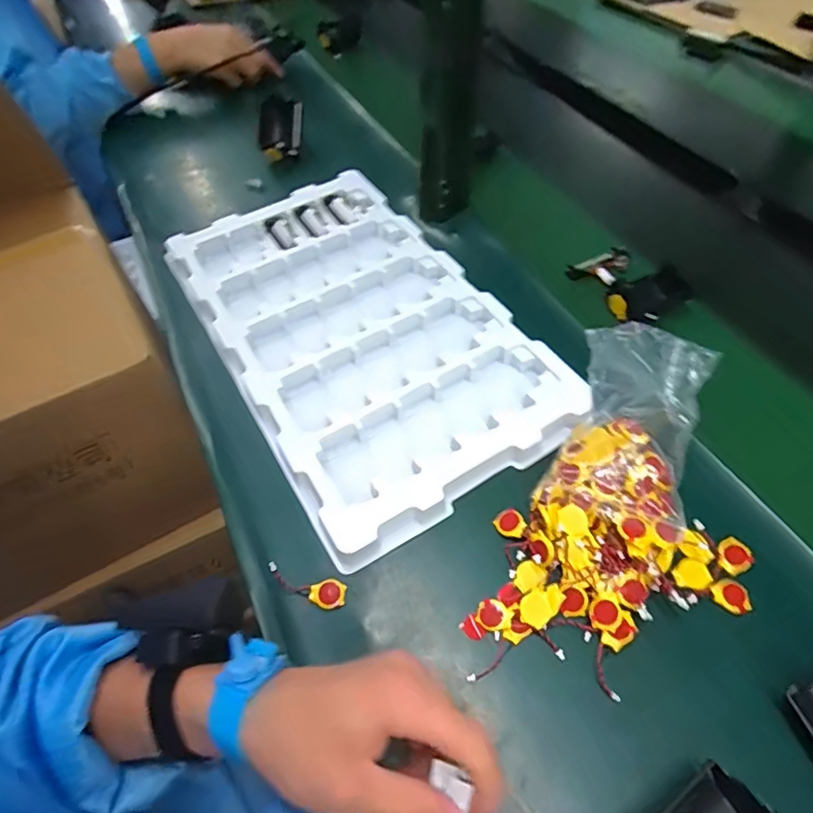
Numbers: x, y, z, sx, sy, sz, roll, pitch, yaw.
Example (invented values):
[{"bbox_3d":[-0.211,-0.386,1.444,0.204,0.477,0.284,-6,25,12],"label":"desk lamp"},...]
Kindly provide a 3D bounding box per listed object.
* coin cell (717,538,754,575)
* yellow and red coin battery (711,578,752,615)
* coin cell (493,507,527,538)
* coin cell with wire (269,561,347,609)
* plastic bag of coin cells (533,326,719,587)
[{"bbox_3d":[0.229,0.104,0.365,0.024,0.004,0.022,-1,54,2],"label":"coin cell"},{"bbox_3d":[0.218,0.127,0.350,0.023,0.004,0.022,-24,57,-14],"label":"yellow and red coin battery"},{"bbox_3d":[0.077,0.087,0.387,0.020,0.004,0.024,-39,48,-2],"label":"coin cell"},{"bbox_3d":[-0.071,0.127,0.369,0.057,0.010,0.019,11,55,10],"label":"coin cell with wire"},{"bbox_3d":[0.158,0.033,0.381,0.097,0.064,0.188,20,60,19],"label":"plastic bag of coin cells"}]

